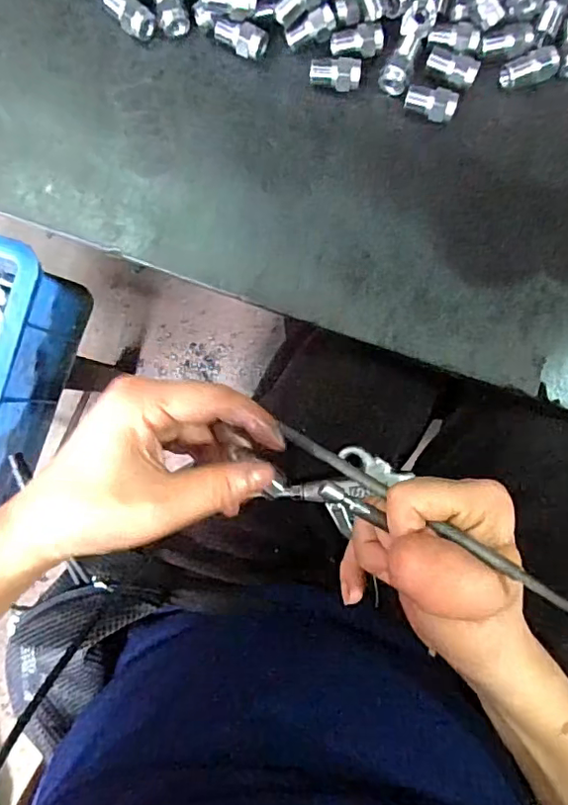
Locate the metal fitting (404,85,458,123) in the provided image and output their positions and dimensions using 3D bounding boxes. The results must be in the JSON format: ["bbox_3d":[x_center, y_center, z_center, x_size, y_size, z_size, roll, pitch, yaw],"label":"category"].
[{"bbox_3d":[0.083,-0.169,0.315,0.028,0.014,0.016,11,88,2],"label":"metal fitting"}]

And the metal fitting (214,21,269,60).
[{"bbox_3d":[-0.025,-0.210,0.320,0.031,0.014,0.015,20,88,2],"label":"metal fitting"}]

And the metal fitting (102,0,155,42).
[{"bbox_3d":[-0.092,-0.229,0.324,0.031,0.011,0.016,37,89,3],"label":"metal fitting"}]

